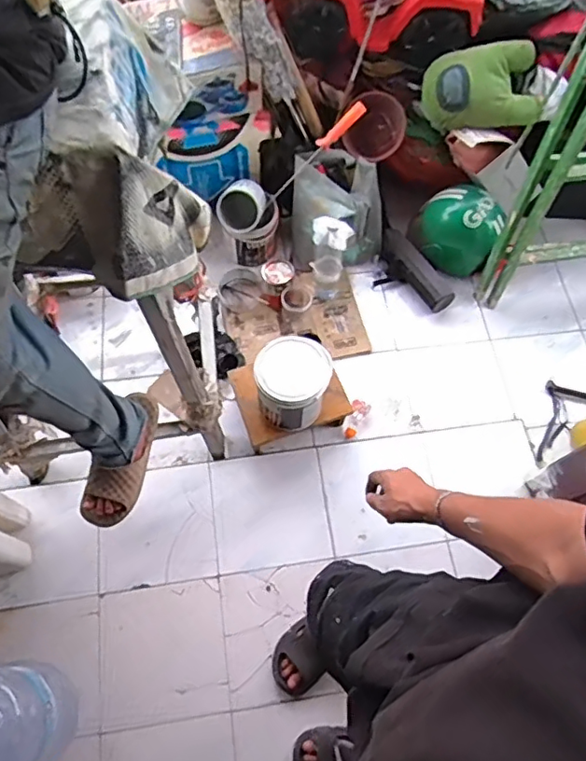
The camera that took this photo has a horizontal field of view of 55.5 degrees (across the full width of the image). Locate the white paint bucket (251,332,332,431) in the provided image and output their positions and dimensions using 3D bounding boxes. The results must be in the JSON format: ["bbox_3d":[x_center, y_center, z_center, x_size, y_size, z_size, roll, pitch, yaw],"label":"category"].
[{"bbox_3d":[0.004,0.011,1.448,0.188,0.210,0.171,1,66,-1],"label":"white paint bucket"}]

